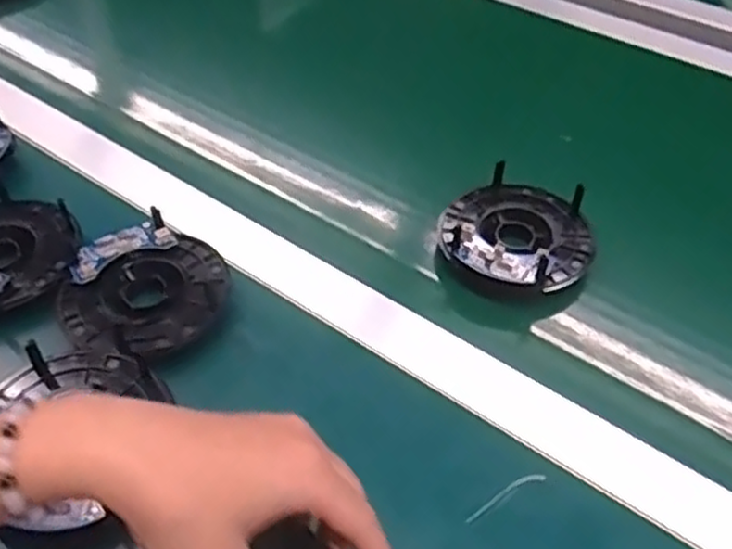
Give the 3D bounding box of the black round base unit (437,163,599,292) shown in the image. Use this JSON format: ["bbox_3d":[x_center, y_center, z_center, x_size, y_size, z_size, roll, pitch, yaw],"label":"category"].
[{"bbox_3d":[0.102,-0.024,0.494,0.100,0.049,0.101,0,47,0],"label":"black round base unit"}]

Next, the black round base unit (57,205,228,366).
[{"bbox_3d":[-0.133,0.009,0.438,0.097,0.017,0.098,0,47,0],"label":"black round base unit"}]

